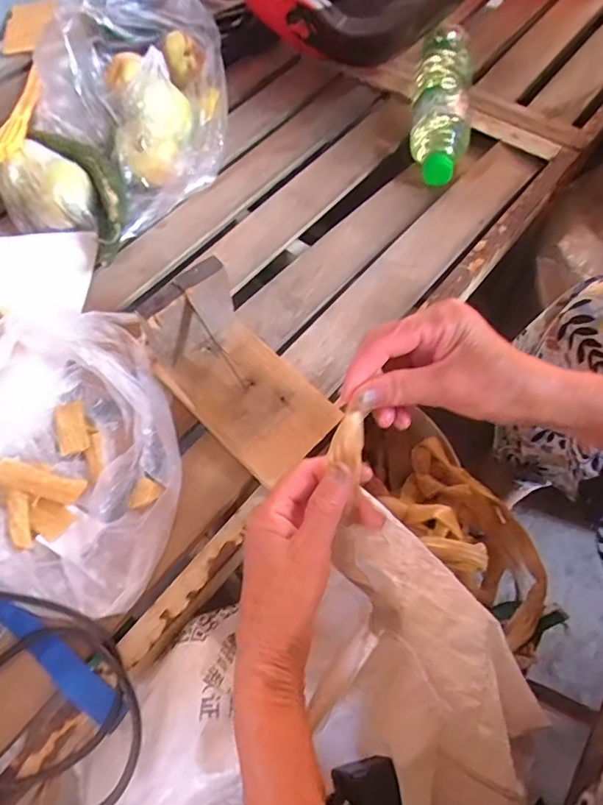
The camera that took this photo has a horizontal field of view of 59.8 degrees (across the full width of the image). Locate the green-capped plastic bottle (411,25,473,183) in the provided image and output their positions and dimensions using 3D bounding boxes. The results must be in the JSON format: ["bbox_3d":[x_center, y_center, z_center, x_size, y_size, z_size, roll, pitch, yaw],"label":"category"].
[{"bbox_3d":[0.163,-0.342,0.609,0.066,0.062,0.213,5,74,5],"label":"green-capped plastic bottle"}]

